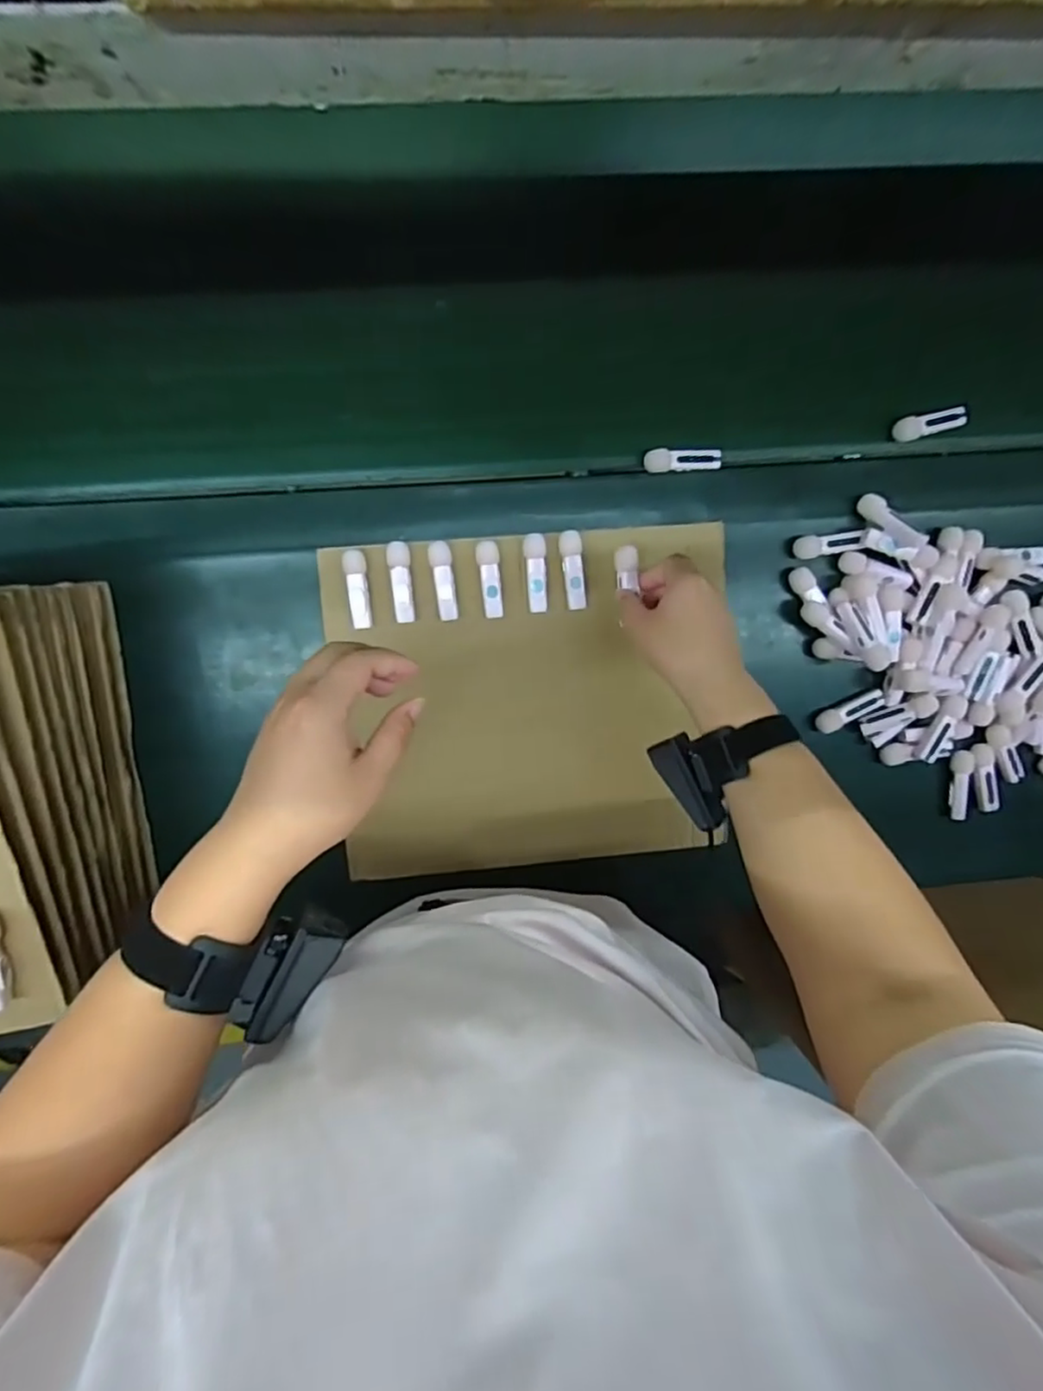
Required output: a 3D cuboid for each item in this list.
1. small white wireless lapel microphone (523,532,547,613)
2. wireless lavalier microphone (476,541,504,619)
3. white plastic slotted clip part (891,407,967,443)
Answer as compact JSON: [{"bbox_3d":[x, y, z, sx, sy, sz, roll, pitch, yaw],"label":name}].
[{"bbox_3d":[0.012,-0.104,0.561,0.019,0.015,0.065,-2,96,-4],"label":"small white wireless lapel microphone"},{"bbox_3d":[-0.026,-0.097,0.558,0.019,0.016,0.063,-4,96,-4],"label":"wireless lavalier microphone"},{"bbox_3d":[0.360,-0.240,0.581,0.061,0.012,0.020,-16,96,-3],"label":"white plastic slotted clip part"}]

